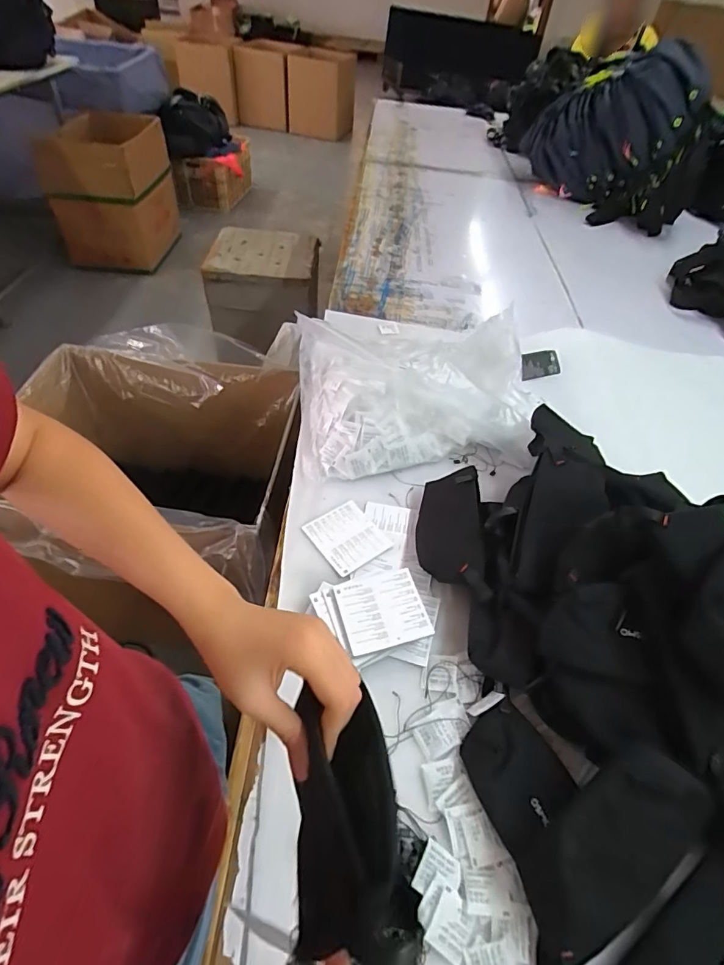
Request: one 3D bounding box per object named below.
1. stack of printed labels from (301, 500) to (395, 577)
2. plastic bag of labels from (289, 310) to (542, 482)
[{"bbox_3d":[-0.020,0.076,0.653,0.090,0.006,0.097,-28,57,-27],"label":"stack of printed labels"},{"bbox_3d":[0.102,-0.178,0.808,0.414,0.139,0.345,0,49,-6],"label":"plastic bag of labels"}]

